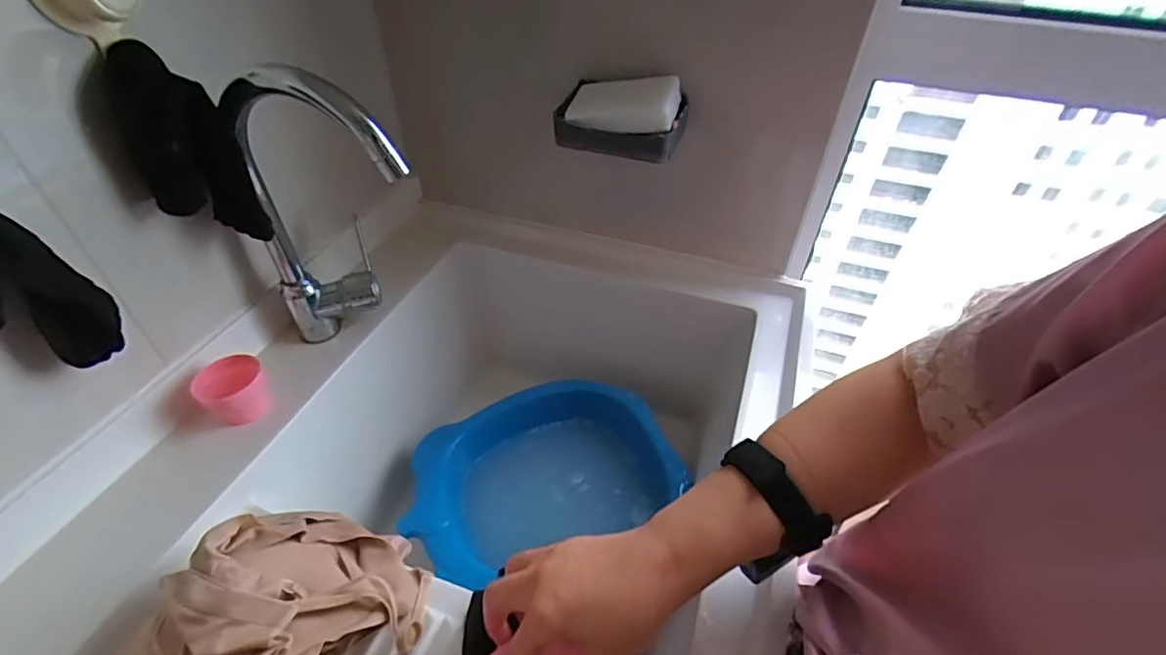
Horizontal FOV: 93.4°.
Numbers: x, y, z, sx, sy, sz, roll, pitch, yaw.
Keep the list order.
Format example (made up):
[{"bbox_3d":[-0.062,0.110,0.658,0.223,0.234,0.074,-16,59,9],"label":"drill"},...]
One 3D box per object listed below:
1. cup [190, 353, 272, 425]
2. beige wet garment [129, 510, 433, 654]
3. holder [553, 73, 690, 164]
[{"bbox_3d":[-0.338,0.062,0.534,0.046,0.052,0.057,35,52,30],"label":"cup"},{"bbox_3d":[-0.231,0.205,0.383,0.218,0.086,0.124,-19,47,-21],"label":"beige wet garment"},{"bbox_3d":[0.044,-0.234,0.597,0.130,0.066,0.085,14,44,12],"label":"holder"}]

